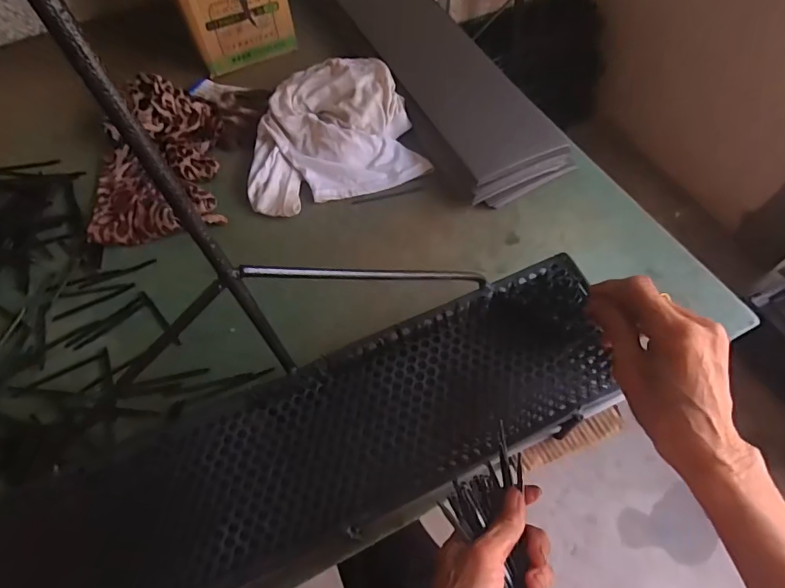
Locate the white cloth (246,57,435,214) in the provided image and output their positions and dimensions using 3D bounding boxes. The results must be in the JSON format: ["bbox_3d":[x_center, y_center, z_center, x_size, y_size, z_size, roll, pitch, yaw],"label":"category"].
[{"bbox_3d":[-0.094,-0.241,0.674,0.235,0.059,0.244,-13,59,-6],"label":"white cloth"}]

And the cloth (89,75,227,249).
[{"bbox_3d":[-0.327,-0.188,0.637,0.174,0.070,0.235,-11,59,-5],"label":"cloth"}]

